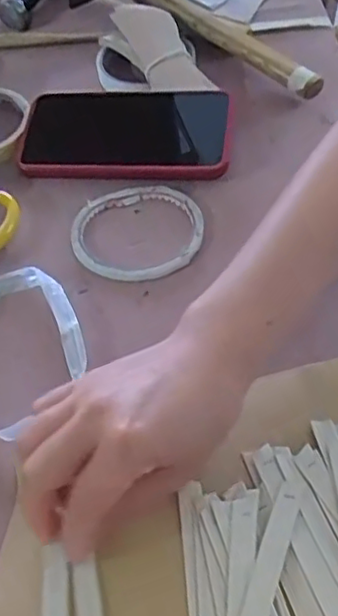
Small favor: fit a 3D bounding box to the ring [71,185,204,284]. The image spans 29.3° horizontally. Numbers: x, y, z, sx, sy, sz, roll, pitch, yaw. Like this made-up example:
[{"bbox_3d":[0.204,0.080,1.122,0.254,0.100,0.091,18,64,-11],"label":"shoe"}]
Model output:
[{"bbox_3d":[-0.023,-0.055,0.465,0.093,0.008,0.086,-5,54,2],"label":"ring"}]

